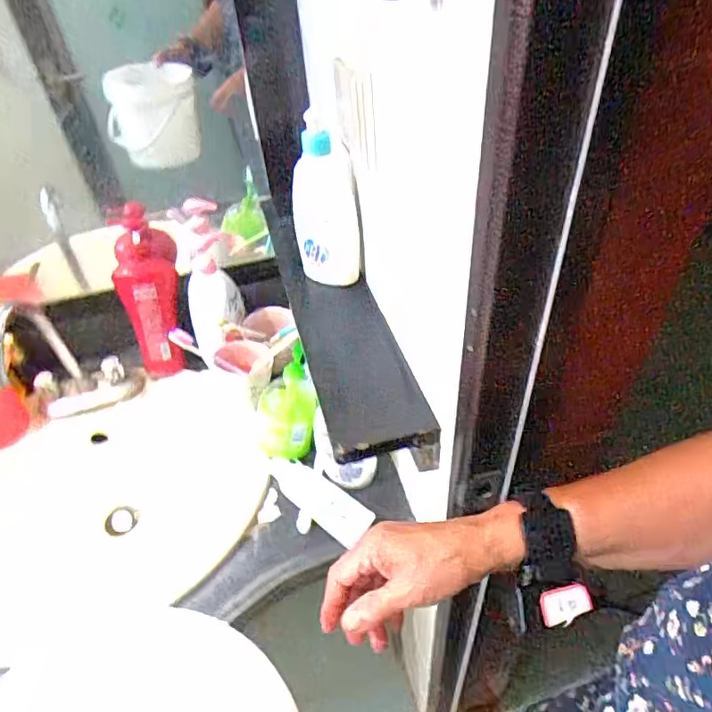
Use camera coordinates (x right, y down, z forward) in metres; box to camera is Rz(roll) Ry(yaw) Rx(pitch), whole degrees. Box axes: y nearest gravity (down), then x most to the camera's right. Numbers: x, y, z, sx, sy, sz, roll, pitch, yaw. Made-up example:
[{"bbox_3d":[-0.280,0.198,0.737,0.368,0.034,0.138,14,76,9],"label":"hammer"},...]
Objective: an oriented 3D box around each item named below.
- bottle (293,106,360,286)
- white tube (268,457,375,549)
[{"bbox_3d":[-0.037,-0.169,0.612,0.053,0.182,0.073,-26,47,-21],"label":"bottle"},{"bbox_3d":[-0.054,0.198,0.740,0.166,0.026,0.054,29,76,25],"label":"white tube"}]

